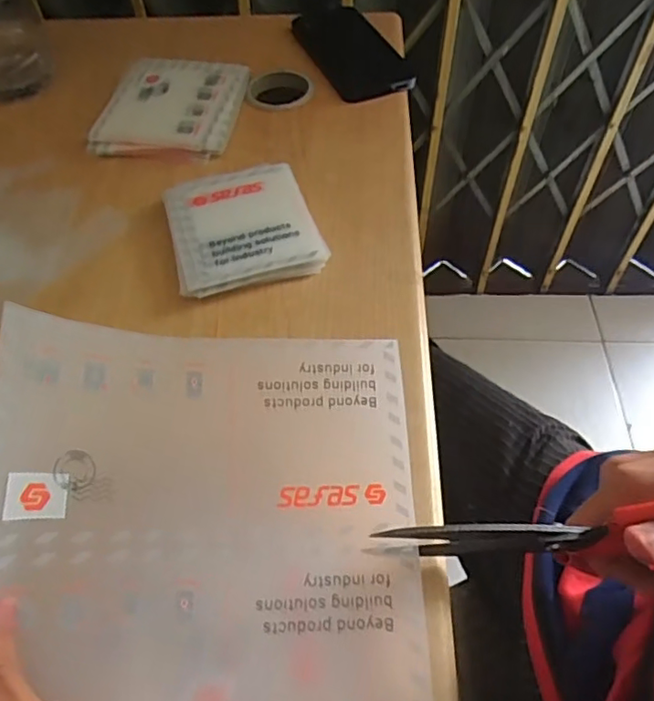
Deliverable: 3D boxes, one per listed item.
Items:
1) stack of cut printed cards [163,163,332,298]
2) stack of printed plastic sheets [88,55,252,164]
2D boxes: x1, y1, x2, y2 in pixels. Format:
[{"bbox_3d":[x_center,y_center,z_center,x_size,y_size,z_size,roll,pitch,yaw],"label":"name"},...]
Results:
[{"bbox_3d":[-0.065,-0.094,0.429,0.105,0.015,0.115,-14,57,-9],"label":"stack of cut printed cards"},{"bbox_3d":[-0.141,-0.225,0.526,0.120,0.018,0.130,7,57,5],"label":"stack of printed plastic sheets"}]

